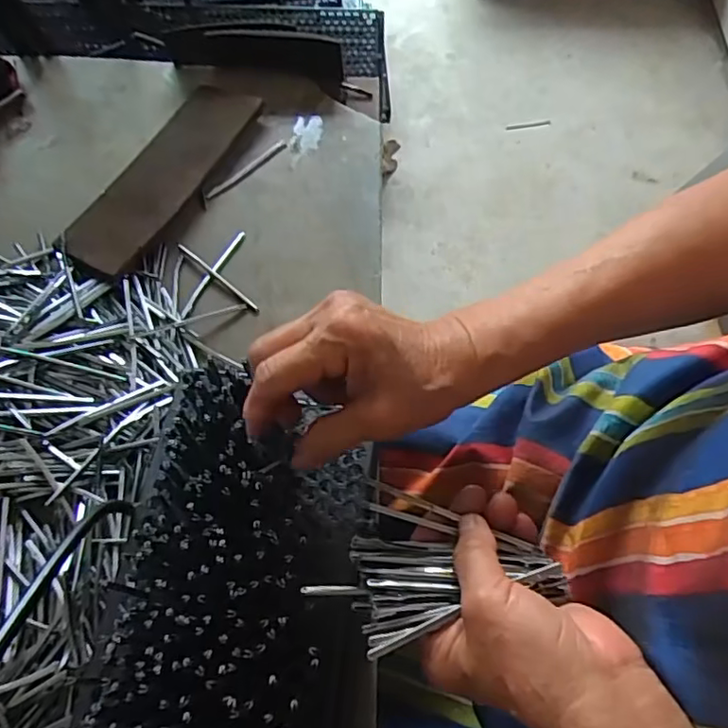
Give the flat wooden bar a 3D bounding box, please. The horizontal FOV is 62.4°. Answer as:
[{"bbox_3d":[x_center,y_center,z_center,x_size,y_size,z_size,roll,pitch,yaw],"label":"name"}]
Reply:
[{"bbox_3d":[-0.198,-0.189,0.595,0.091,0.014,0.246,23,65,12],"label":"flat wooden bar"}]

